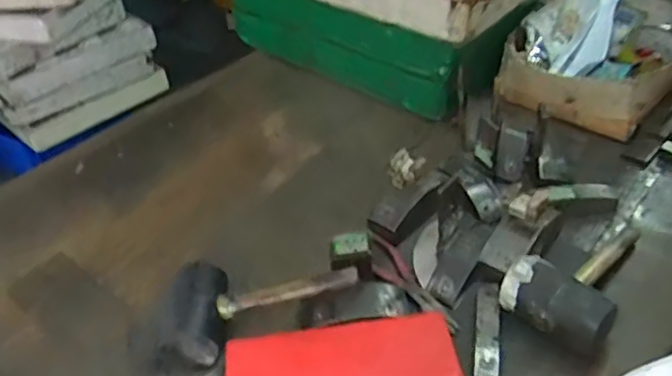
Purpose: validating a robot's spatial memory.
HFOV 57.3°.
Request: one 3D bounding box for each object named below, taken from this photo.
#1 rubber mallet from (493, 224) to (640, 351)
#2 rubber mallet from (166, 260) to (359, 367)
[{"bbox_3d":[0.314,0.114,0.766,0.259,0.081,0.115,-20,39,-41],"label":"rubber mallet"},{"bbox_3d":[-0.084,0.126,0.711,0.226,0.072,0.102,-14,38,8],"label":"rubber mallet"}]

